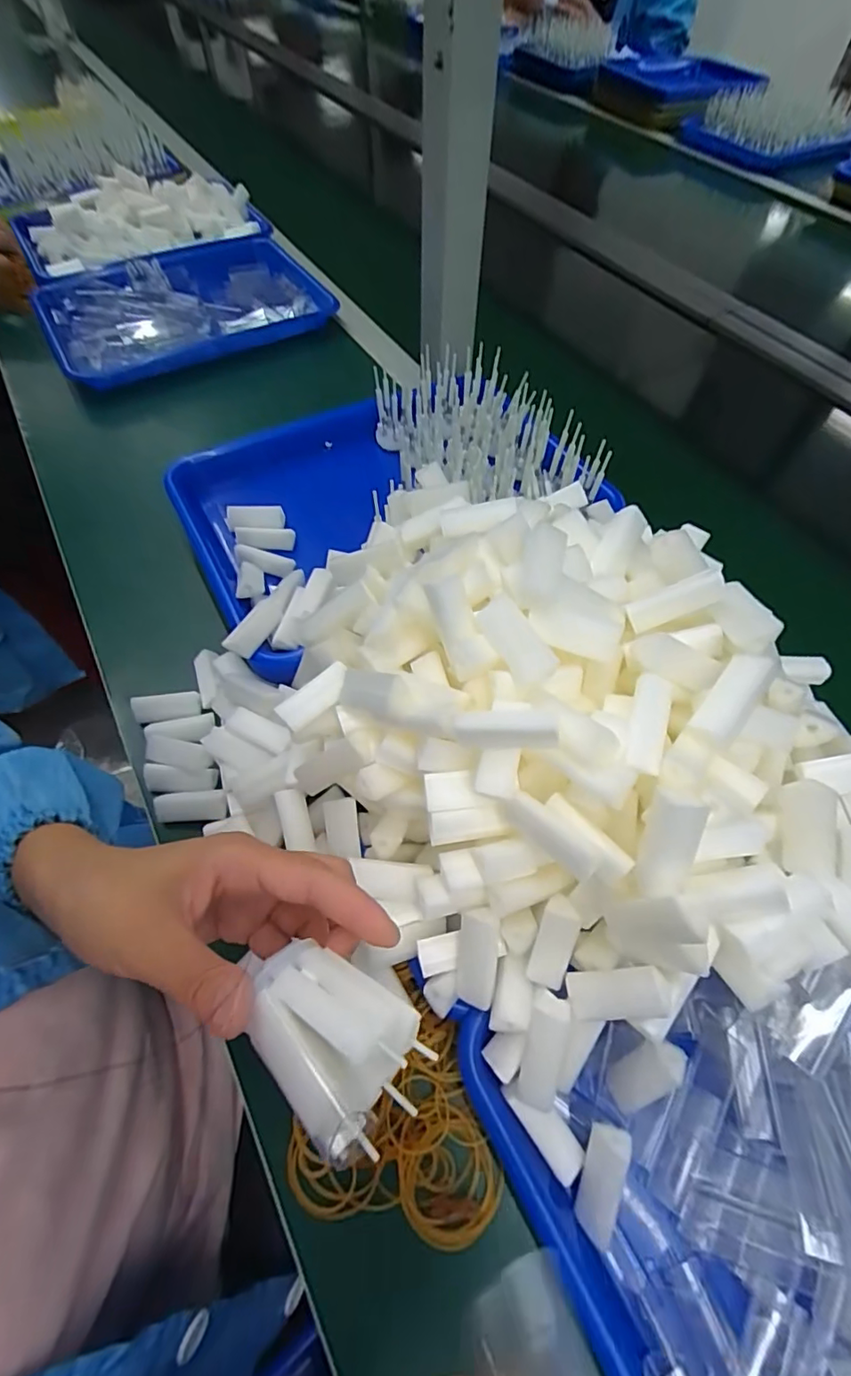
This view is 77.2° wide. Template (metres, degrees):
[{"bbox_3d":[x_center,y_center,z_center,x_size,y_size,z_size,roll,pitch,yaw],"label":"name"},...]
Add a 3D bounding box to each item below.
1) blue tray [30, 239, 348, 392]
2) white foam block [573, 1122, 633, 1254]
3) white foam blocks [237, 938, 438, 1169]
[{"bbox_3d":[-0.311,-0.500,0.684,0.323,0.040,0.250,-27,63,-16],"label":"blue tray"},{"bbox_3d":[0.082,0.232,0.250,0.016,0.018,0.048,15,91,8],"label":"white foam block"},{"bbox_3d":[-0.035,0.126,0.197,0.071,0.026,0.045,39,65,20],"label":"white foam blocks"}]

